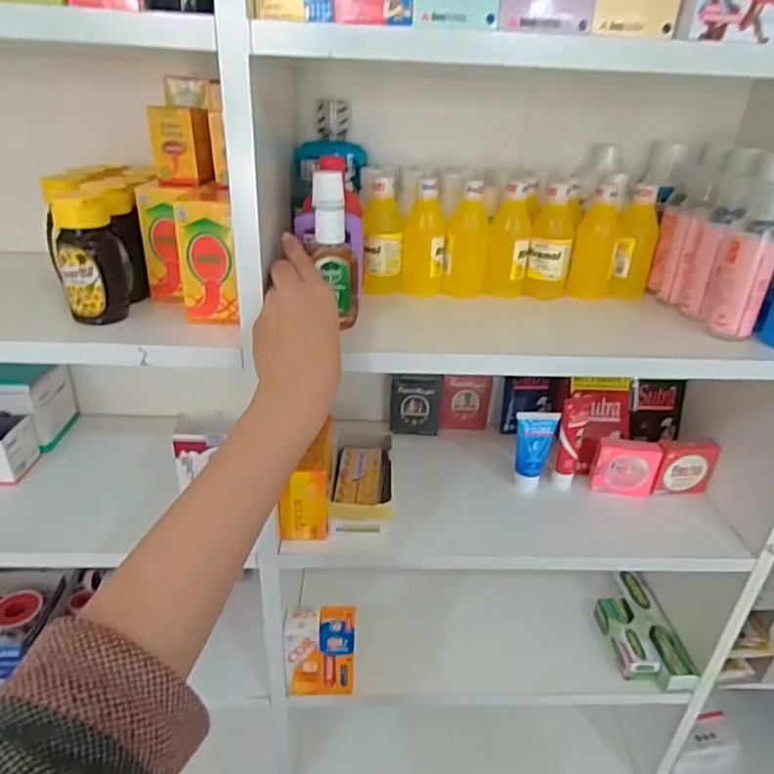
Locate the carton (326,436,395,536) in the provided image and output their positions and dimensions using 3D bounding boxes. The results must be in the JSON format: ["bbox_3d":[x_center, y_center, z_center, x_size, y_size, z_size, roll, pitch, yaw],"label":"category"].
[{"bbox_3d":[-0.028,0.095,0.617,0.065,0.044,0.145,2,27,-1],"label":"carton"}]

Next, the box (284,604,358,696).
[{"bbox_3d":[-0.074,0.297,0.626,0.076,0.099,0.039,0,27,-5],"label":"box"}]

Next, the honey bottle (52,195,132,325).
[{"bbox_3d":[-0.240,-0.104,0.457,0.048,0.097,0.043,-11,30,-24],"label":"honey bottle"}]

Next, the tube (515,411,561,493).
[{"bbox_3d":[0.169,0.074,0.634,0.047,0.094,0.027,-7,21,-18],"label":"tube"}]

